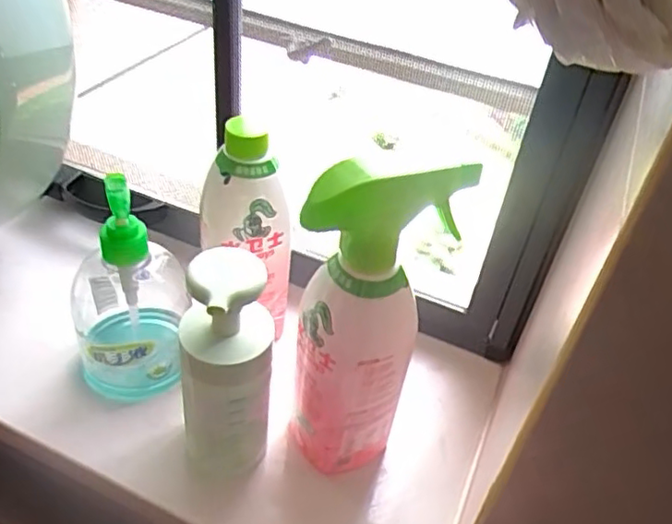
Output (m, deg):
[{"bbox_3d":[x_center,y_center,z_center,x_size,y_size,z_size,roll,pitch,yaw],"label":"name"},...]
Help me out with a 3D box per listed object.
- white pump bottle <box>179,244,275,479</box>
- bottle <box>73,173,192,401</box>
[{"bbox_3d":[-0.069,0.067,0.390,0.055,0.158,0.048,4,38,-3],"label":"white pump bottle"},{"bbox_3d":[-0.151,0.016,0.450,0.079,0.164,0.089,-11,42,-21],"label":"bottle"}]

